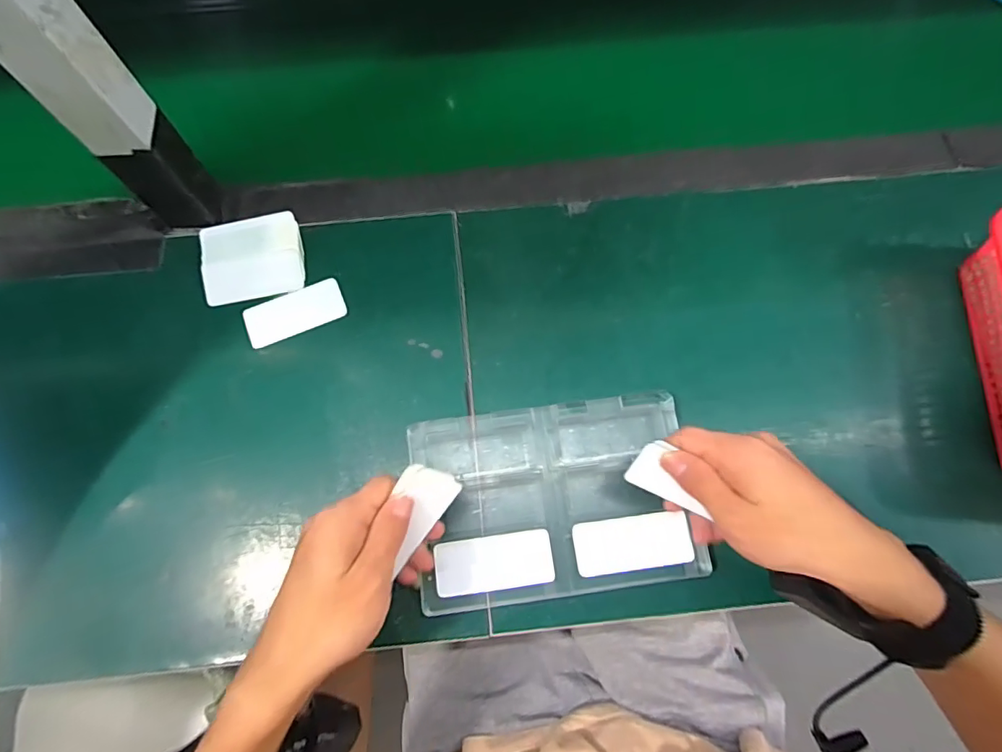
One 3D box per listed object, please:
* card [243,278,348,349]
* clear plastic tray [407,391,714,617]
[{"bbox_3d":[-0.174,-0.054,0.429,0.081,0.004,0.039,-22,75,-7],"label":"card"},{"bbox_3d":[0.038,0.090,0.377,0.196,0.018,0.135,-7,73,-3],"label":"clear plastic tray"}]

